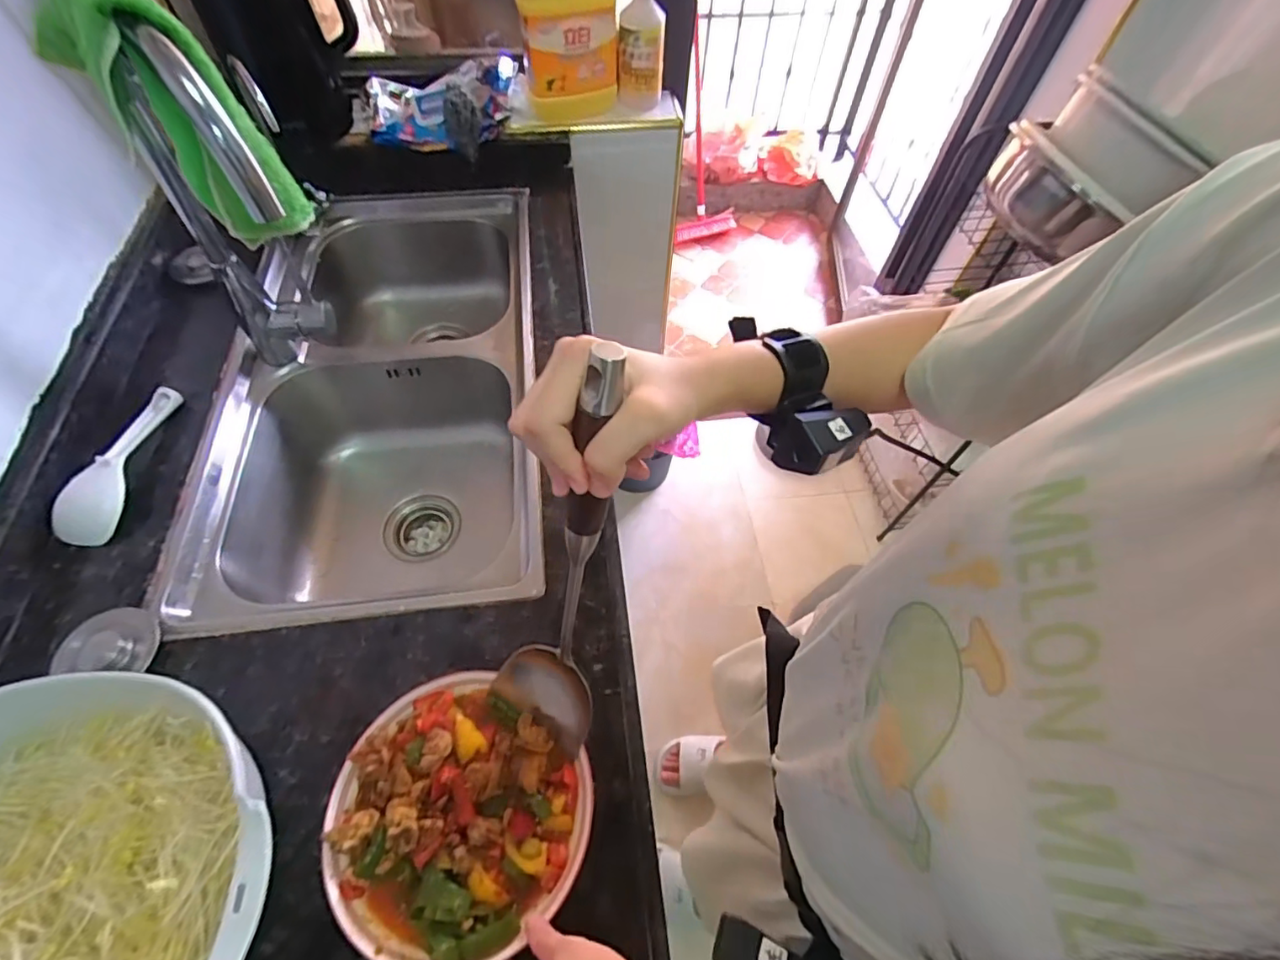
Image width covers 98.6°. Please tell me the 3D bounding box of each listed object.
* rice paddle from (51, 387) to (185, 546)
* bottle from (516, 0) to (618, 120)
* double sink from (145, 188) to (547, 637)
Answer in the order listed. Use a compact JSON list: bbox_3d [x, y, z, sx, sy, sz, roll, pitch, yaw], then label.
[{"bbox_3d":[-0.580,-0.025,0.607,0.050,0.033,0.193,2,60,-2],"label":"rice paddle"},{"bbox_3d":[-0.113,-0.723,0.879,0.153,0.241,0.090,-8,50,-9],"label":"bottle"},{"bbox_3d":[-0.344,-0.117,0.817,0.387,0.231,0.717,-5,60,-6],"label":"double sink"}]

